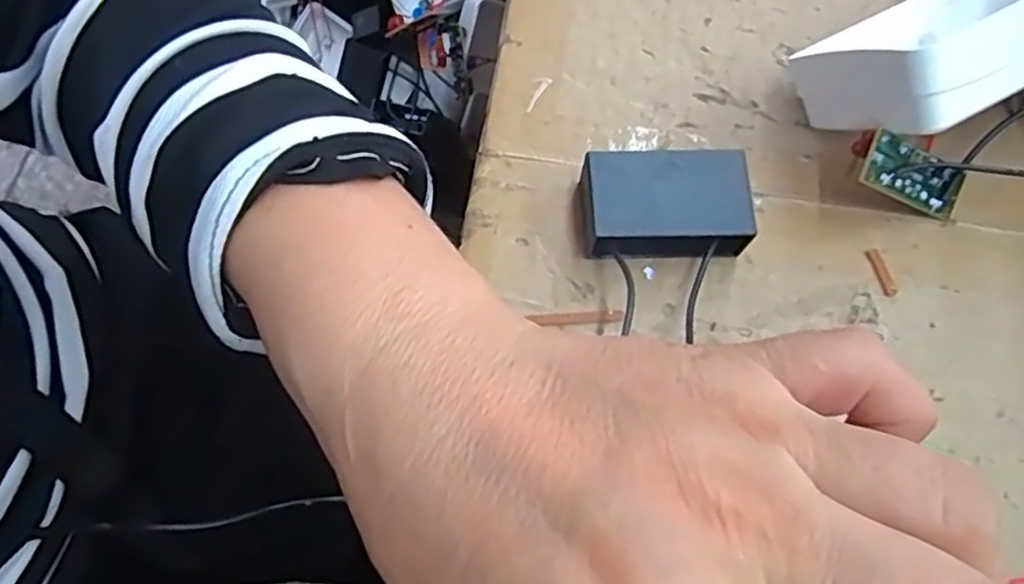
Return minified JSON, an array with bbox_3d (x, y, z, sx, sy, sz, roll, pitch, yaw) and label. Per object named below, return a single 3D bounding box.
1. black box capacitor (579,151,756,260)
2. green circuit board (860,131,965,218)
[{"bbox_3d":[0.046,-0.025,0.212,0.048,0.019,0.030,0,68,-1],"label":"black box capacitor"},{"bbox_3d":[0.123,-0.035,0.213,0.044,0.006,0.016,15,104,-27],"label":"green circuit board"}]

